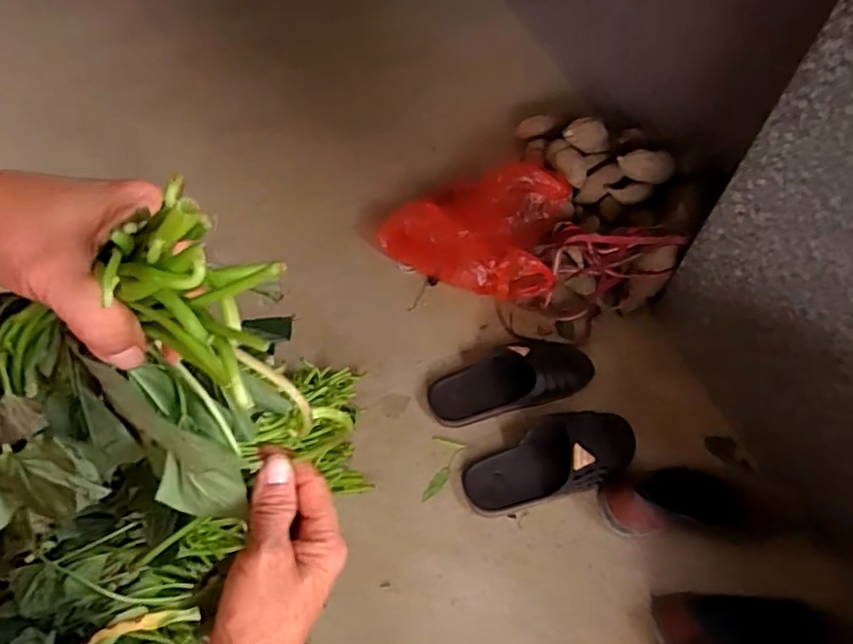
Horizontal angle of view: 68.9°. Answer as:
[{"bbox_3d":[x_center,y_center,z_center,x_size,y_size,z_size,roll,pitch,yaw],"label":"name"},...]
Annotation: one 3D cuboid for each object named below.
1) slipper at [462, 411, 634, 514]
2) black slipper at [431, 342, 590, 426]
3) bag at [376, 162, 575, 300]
[{"bbox_3d":[0.177,0.188,0.862,0.256,0.063,0.103,-12,54,-13],"label":"slipper"},{"bbox_3d":[0.134,0.086,0.949,0.261,0.065,0.106,-13,54,-14],"label":"black slipper"},{"bbox_3d":[0.086,-0.168,1.102,0.306,0.141,0.244,18,53,9],"label":"bag"}]

